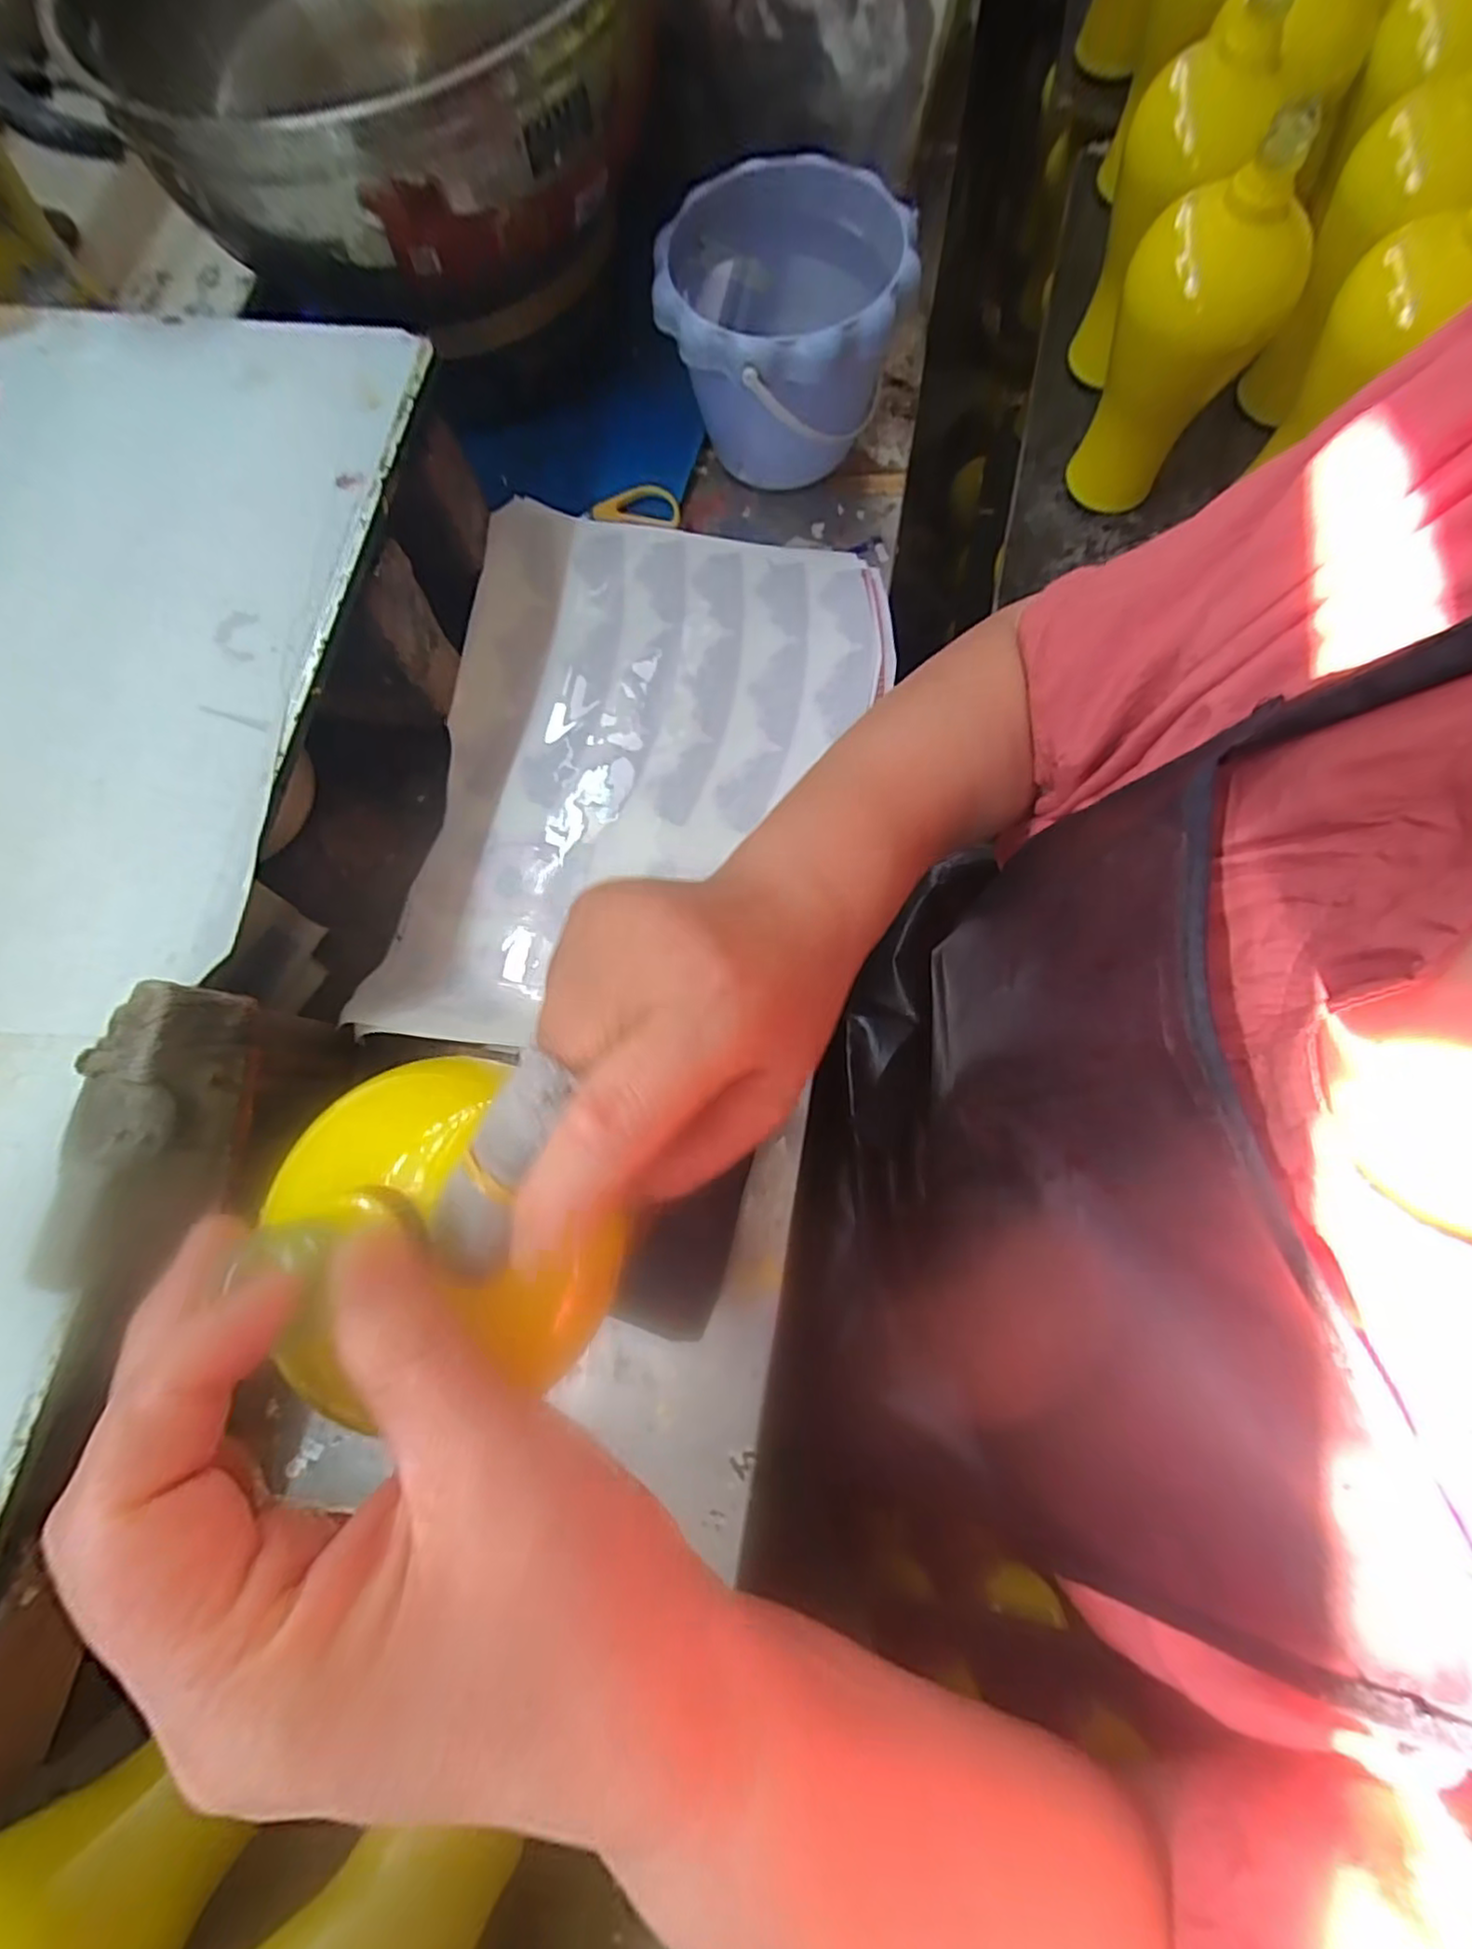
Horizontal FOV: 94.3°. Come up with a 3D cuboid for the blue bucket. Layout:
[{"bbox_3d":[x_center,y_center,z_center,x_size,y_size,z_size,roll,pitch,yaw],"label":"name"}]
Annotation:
[{"bbox_3d":[0.032,-0.426,0.475,0.159,0.120,0.164,0,76,2],"label":"blue bucket"}]

